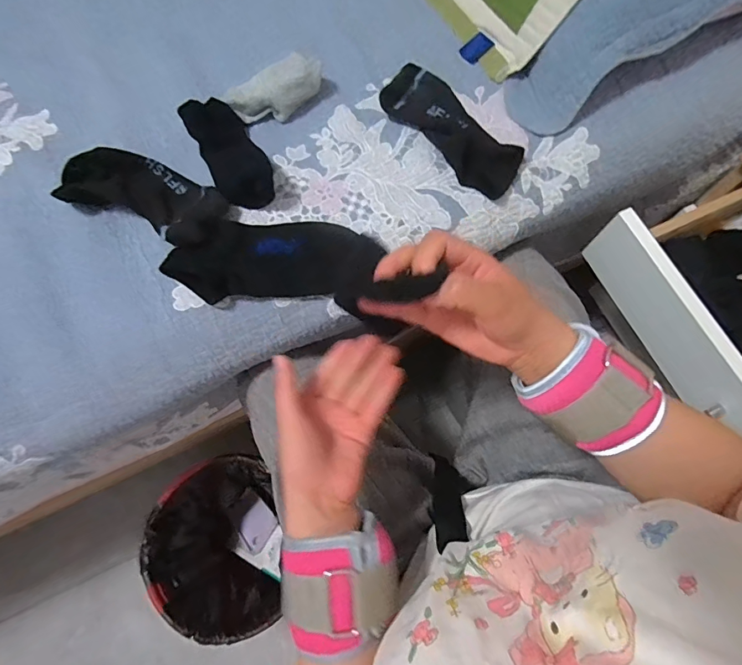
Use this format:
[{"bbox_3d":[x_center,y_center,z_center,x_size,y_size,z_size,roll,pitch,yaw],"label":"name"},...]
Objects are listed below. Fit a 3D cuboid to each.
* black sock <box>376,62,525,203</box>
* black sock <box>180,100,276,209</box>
[{"bbox_3d":[0.092,-0.230,0.498,0.070,0.028,0.180,-42,78,-10],"label":"black sock"},{"bbox_3d":[-0.156,-0.201,0.489,0.060,0.031,0.136,-28,76,-7],"label":"black sock"}]

